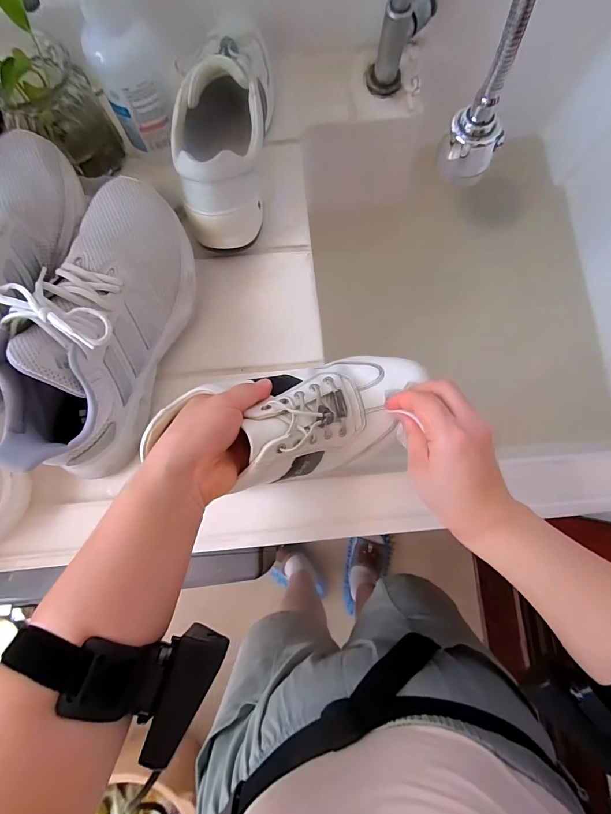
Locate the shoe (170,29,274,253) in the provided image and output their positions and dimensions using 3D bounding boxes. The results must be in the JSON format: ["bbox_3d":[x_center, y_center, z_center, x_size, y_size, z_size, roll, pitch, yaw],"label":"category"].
[{"bbox_3d":[-0.083,-0.295,0.382,0.085,0.110,0.257,4,82,1],"label":"shoe"}]

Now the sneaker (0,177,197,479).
[{"bbox_3d":[-0.179,-0.074,0.336,0.096,0.105,0.264,18,82,3],"label":"sneaker"}]

